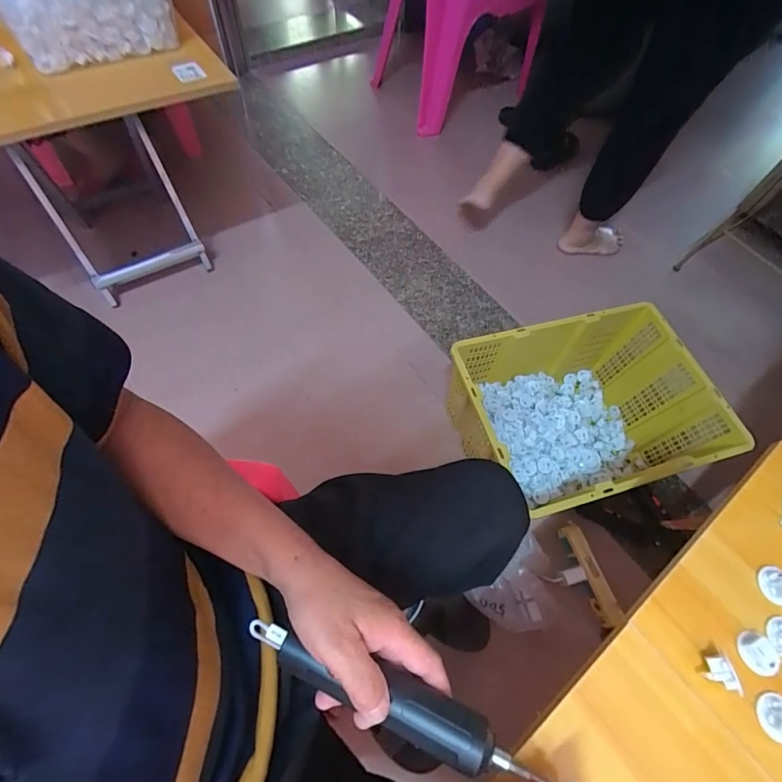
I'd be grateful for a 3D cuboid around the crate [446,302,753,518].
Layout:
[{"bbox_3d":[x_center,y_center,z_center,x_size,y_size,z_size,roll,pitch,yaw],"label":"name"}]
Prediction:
[{"bbox_3d":[0.389,0.065,0.896,0.478,0.255,0.350,-13,63,-10],"label":"crate"}]

